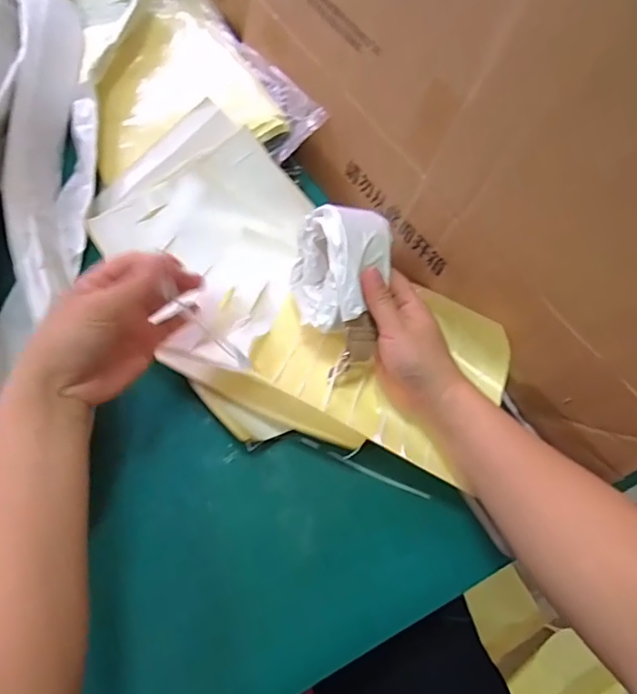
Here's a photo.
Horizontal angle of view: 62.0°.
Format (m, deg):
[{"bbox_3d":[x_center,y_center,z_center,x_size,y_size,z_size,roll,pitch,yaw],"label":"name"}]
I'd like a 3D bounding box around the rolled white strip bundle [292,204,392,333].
[{"bbox_3d":[0.017,-0.061,0.440,0.076,0.073,0.094,4,64,-1],"label":"rolled white strip bundle"}]

